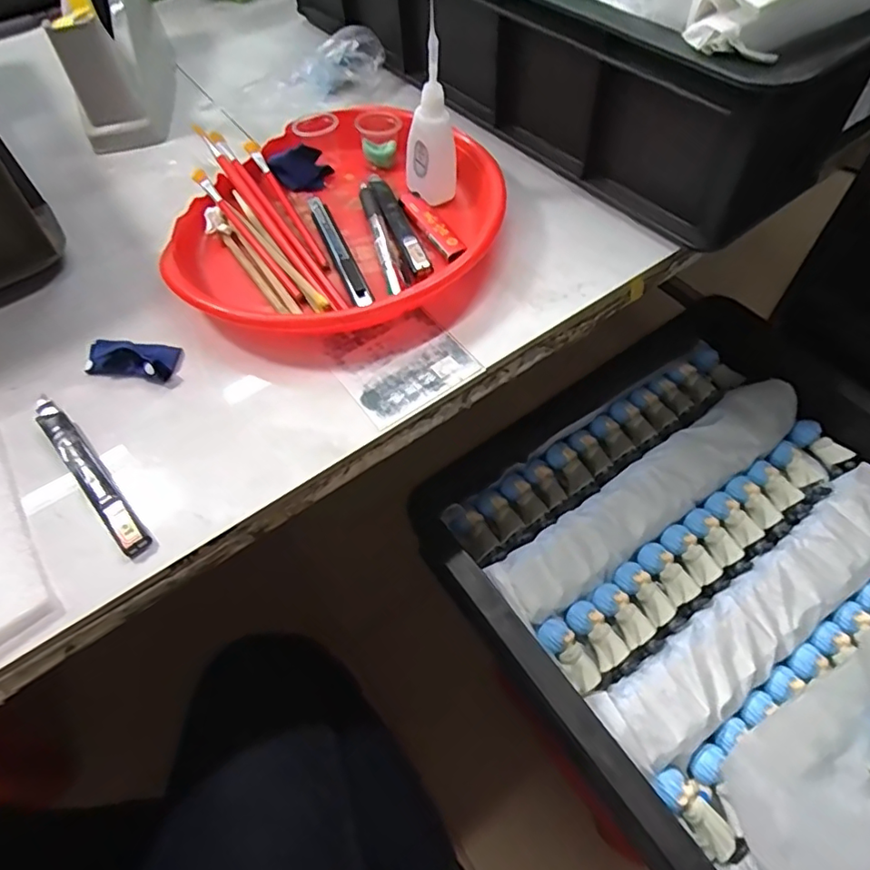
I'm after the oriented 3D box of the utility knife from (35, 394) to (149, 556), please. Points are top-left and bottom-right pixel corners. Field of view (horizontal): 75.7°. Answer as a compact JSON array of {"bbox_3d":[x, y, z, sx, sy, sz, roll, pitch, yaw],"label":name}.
[{"bbox_3d":[-0.207,0.022,0.335,0.017,0.013,0.134,-40,64,-20],"label":"utility knife"}]

